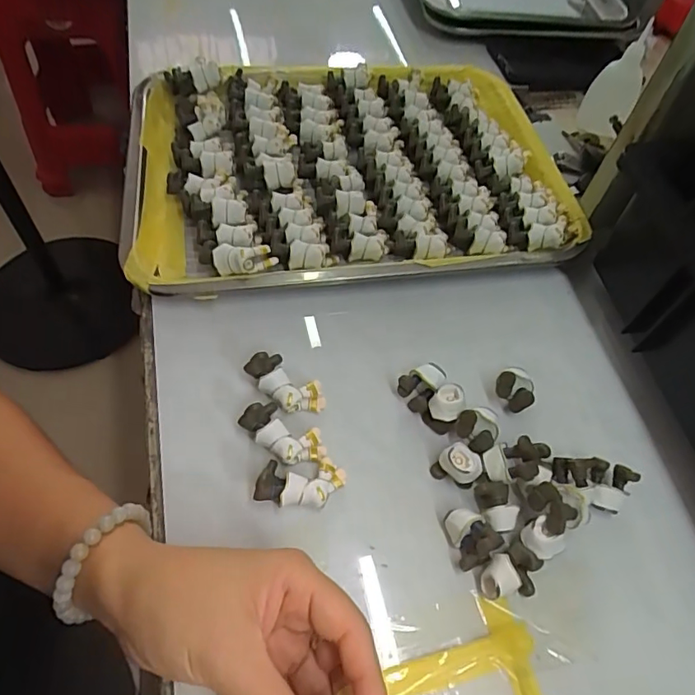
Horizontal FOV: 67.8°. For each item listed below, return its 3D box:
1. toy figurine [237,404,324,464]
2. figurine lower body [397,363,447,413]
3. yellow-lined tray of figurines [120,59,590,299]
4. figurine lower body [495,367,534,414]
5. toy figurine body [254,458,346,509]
[{"bbox_3d":[-0.037,0.051,0.302,0.053,0.018,0.028,31,58,-6],"label":"toy figurine"},{"bbox_3d":[0.048,0.025,0.330,0.027,0.020,0.022,-38,67,-25],"label":"figurine lower body"},{"bbox_3d":[-0.003,-0.153,0.437,0.346,0.039,0.259,-7,58,-9],"label":"yellow-lined tray of figurines"},{"bbox_3d":[0.109,0.029,0.332,0.022,0.029,0.025,-30,64,-22],"label":"figurine lower body"},{"bbox_3d":[-0.026,0.075,0.289,0.052,0.018,0.029,0,56,-22],"label":"toy figurine body"}]

